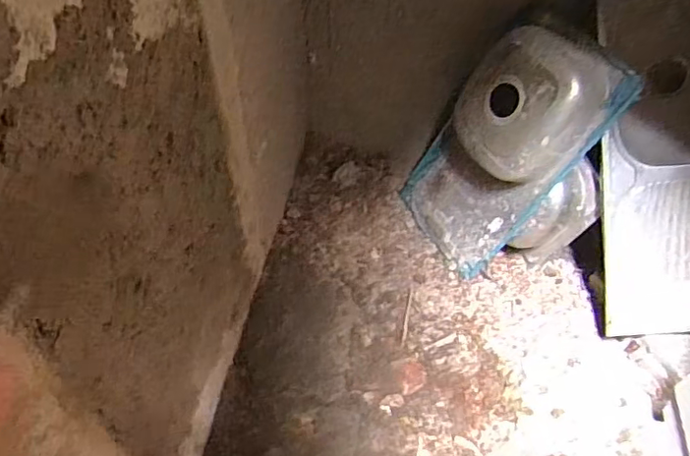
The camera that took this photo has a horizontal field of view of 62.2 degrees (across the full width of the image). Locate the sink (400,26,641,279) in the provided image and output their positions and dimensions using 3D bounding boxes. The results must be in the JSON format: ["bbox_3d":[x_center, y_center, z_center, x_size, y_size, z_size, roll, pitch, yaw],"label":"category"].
[{"bbox_3d":[0.455,-0.216,1.655,0.264,0.733,0.376,11,48,-22],"label":"sink"}]

